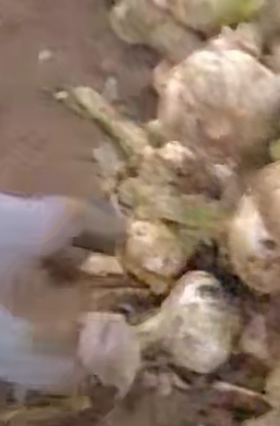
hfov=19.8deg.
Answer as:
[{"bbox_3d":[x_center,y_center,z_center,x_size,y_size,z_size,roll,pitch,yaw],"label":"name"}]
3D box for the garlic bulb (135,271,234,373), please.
[{"bbox_3d":[0.030,0.064,0.438,0.047,0.047,0.045,0,64,-1],"label":"garlic bulb"}]

